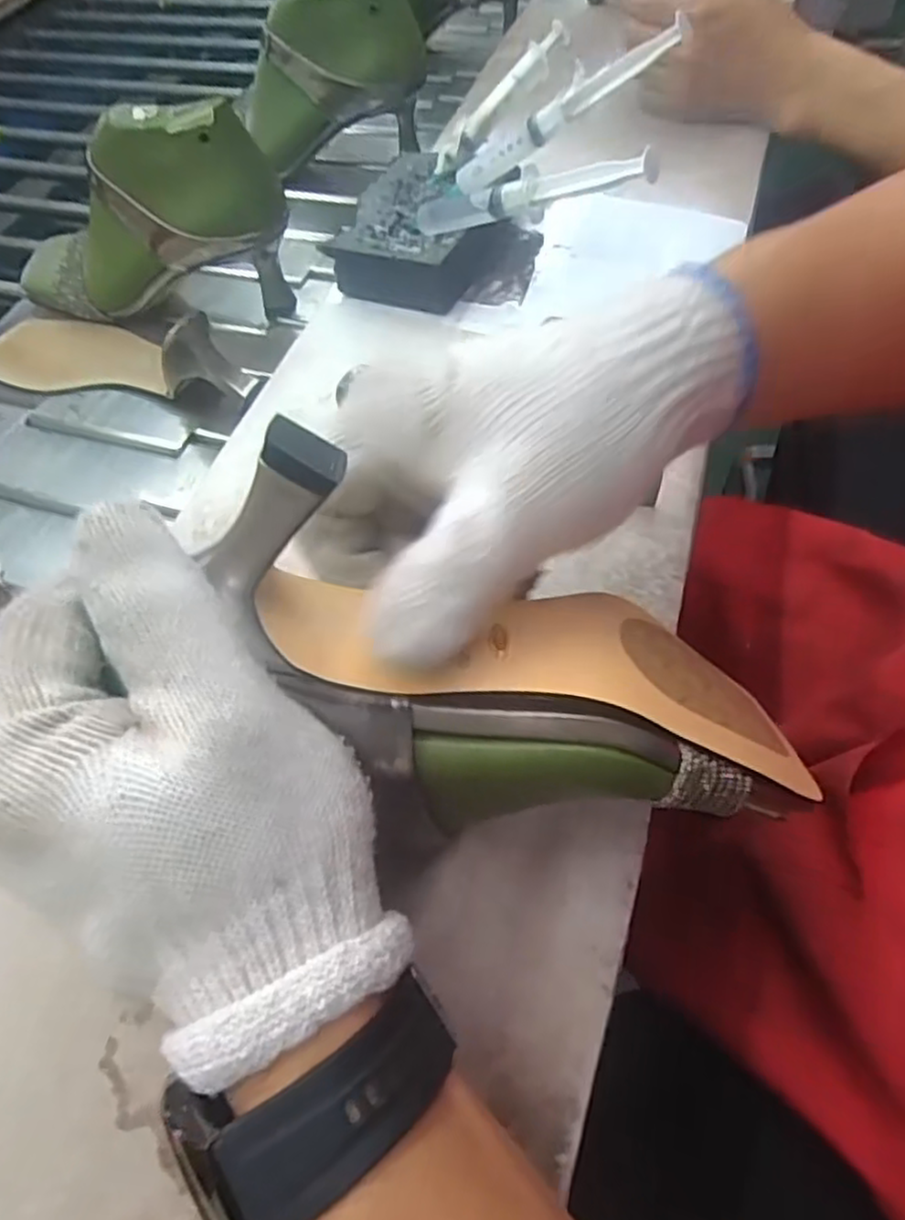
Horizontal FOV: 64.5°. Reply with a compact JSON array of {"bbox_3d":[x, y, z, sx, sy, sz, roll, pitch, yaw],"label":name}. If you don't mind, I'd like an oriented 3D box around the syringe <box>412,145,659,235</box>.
[{"bbox_3d":[0.038,-0.224,0.389,0.151,0.022,0.012,11,55,38],"label":"syringe"}]

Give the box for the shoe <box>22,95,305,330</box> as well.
[{"bbox_3d":[-0.227,-0.272,0.510,0.224,0.136,0.064,11,58,13],"label":"shoe"}]

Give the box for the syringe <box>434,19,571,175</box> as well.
[{"bbox_3d":[0.030,-0.328,0.462,0.111,0.018,0.016,-42,58,11],"label":"syringe"}]

